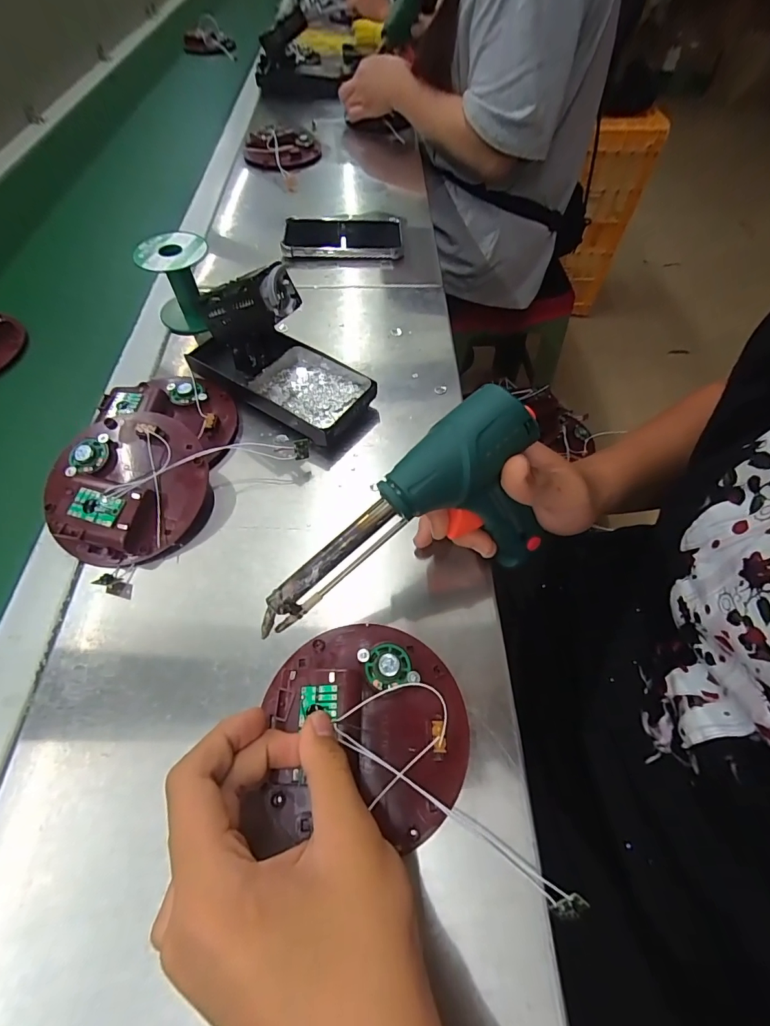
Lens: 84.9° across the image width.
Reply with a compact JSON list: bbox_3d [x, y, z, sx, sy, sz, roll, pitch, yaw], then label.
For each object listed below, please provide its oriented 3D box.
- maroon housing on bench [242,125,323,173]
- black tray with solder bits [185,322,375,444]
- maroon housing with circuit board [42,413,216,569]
[{"bbox_3d":[-0.162,-0.573,0.666,0.125,0.031,0.094,-9,59,-6],"label":"maroon housing on bench"},{"bbox_3d":[-0.092,-0.124,0.387,0.167,0.032,0.085,32,64,18],"label":"black tray with solder bits"},{"bbox_3d":[-0.195,-0.021,0.321,0.114,0.035,0.117,0,59,0],"label":"maroon housing with circuit board"}]

